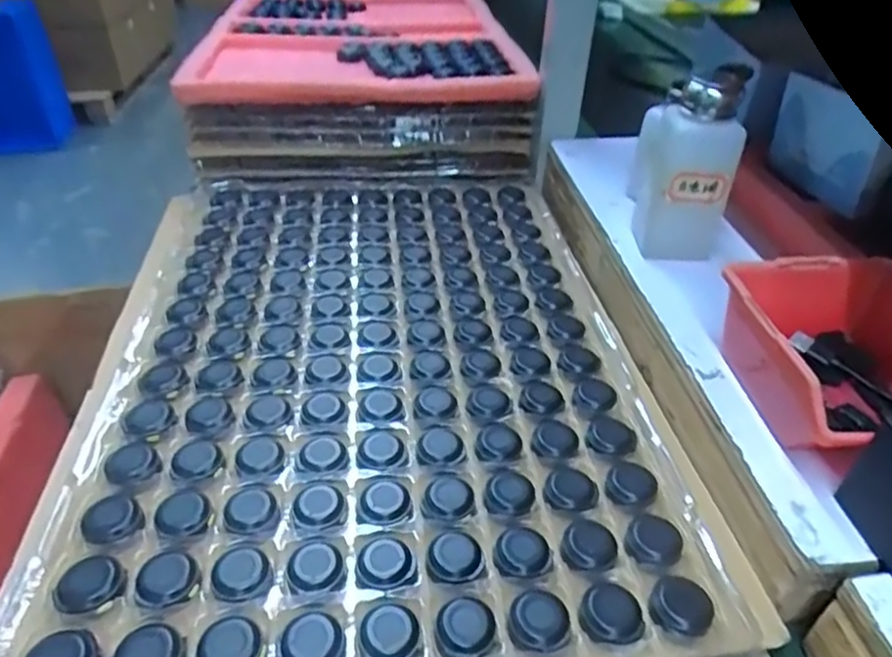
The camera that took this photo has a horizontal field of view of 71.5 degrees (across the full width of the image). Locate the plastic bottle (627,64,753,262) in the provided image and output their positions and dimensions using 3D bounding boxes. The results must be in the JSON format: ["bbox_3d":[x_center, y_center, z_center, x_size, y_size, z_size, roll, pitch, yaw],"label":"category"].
[{"bbox_3d":[0.178,-0.119,0.472,0.065,0.140,0.068,6,38,6],"label":"plastic bottle"}]

